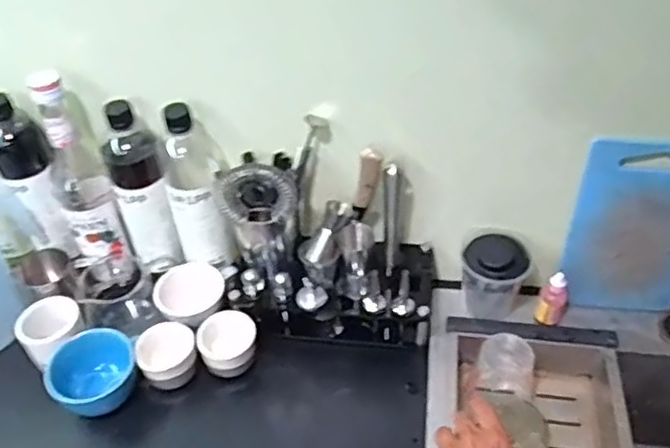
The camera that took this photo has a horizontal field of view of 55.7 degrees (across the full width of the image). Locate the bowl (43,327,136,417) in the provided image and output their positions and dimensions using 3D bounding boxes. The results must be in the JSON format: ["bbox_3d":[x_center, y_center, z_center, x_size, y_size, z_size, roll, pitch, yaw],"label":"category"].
[{"bbox_3d":[-0.278,0.171,0.732,0.096,0.051,0.081,-19,46,-18],"label":"bowl"}]

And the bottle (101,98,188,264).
[{"bbox_3d":[-0.229,-0.042,0.743,0.062,0.205,0.065,-16,45,-15],"label":"bottle"}]

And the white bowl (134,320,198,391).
[{"bbox_3d":[-0.195,0.159,0.747,0.065,0.060,0.062,-1,43,1],"label":"white bowl"}]

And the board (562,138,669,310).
[{"bbox_3d":[0.348,0.007,0.723,0.148,0.242,0.018,1,41,9],"label":"board"}]

